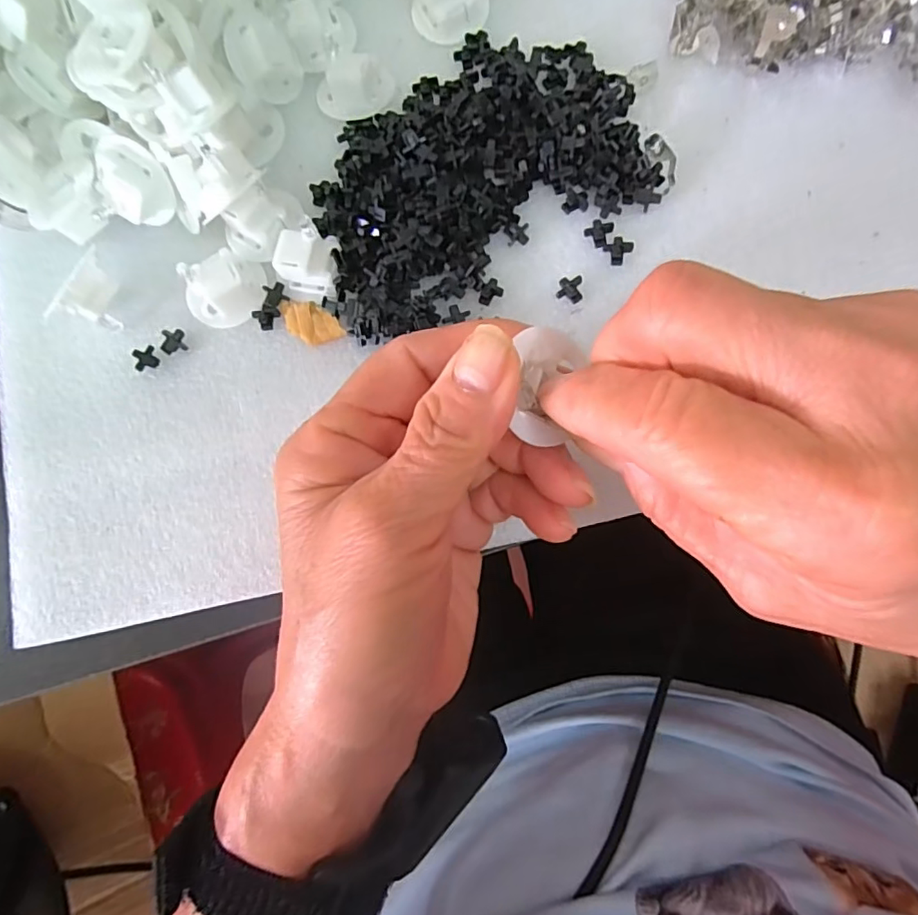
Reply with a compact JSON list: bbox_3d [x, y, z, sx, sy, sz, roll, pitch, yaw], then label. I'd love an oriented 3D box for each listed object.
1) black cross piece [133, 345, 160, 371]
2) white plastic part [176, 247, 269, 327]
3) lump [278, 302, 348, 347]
[{"bbox_3d":[-0.125,-0.040,0.219,0.009,0.004,0.009,-18,80,2],"label":"black cross piece"},{"bbox_3d":[-0.094,-0.068,0.218,0.032,0.010,0.029,-20,80,1],"label":"white plastic part"},{"bbox_3d":[-0.059,-0.053,0.216,0.028,0.004,0.014,32,85,9],"label":"lump"}]

